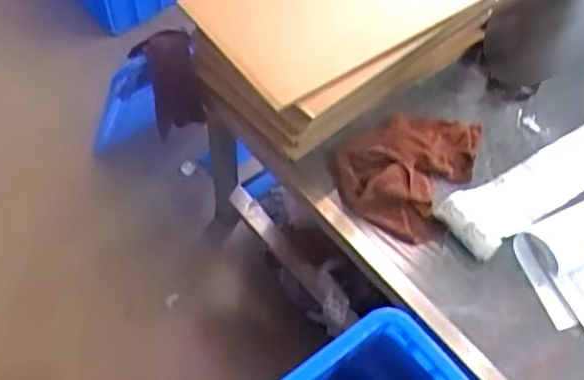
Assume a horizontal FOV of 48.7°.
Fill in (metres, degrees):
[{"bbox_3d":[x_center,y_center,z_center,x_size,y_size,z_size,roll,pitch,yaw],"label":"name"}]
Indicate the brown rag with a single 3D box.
[{"bbox_3d":[0.162,-0.039,0.921,0.179,0.038,0.223,25,59,14],"label":"brown rag"}]

